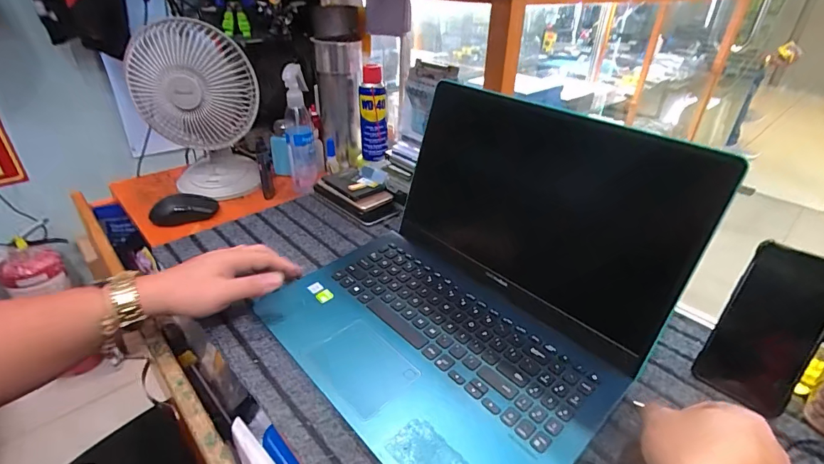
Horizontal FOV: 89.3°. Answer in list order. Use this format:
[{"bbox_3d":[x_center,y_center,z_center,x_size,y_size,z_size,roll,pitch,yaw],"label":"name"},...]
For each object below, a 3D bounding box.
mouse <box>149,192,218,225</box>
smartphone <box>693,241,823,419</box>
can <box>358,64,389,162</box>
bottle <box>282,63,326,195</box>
[{"bbox_3d":[-0.374,-0.043,0.692,0.090,0.031,0.072,-9,34,-16],"label":"mouse"},{"bbox_3d":[0.352,0.093,0.411,0.073,0.158,0.009,29,6,36],"label":"smartphone"},{"bbox_3d":[-0.070,-0.211,0.760,0.052,0.162,0.042,-1,32,-6],"label":"can"},{"bbox_3d":[-0.197,-0.190,0.759,0.055,0.214,0.103,-2,33,-6],"label":"bottle"}]

